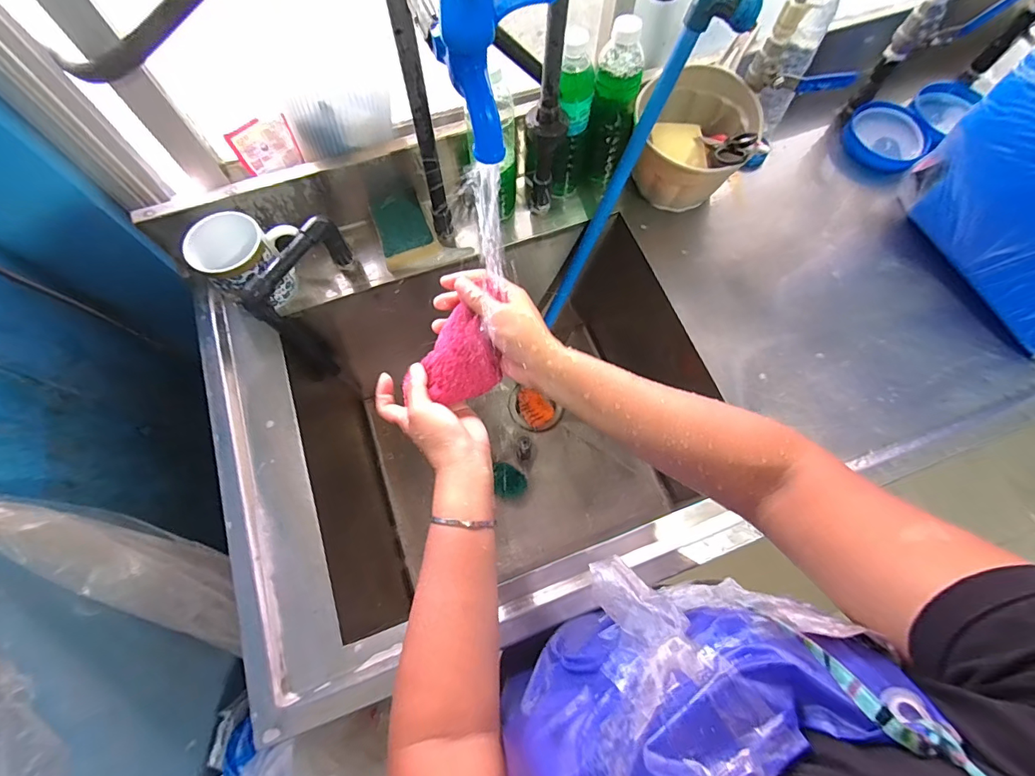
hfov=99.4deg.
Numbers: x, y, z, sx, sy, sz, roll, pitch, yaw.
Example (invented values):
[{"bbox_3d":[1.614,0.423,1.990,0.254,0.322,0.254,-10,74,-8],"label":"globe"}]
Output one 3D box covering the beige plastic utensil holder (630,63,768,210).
[{"bbox_3d":[0.248,-0.353,0.637,0.156,0.110,0.189,18,71,7],"label":"beige plastic utensil holder"}]

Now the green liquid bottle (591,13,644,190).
[{"bbox_3d":[0.125,-0.367,0.584,0.050,0.202,0.052,0,68,1],"label":"green liquid bottle"}]

